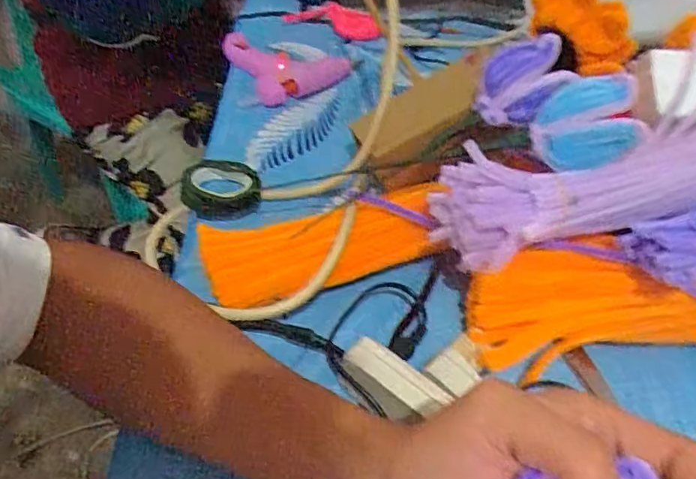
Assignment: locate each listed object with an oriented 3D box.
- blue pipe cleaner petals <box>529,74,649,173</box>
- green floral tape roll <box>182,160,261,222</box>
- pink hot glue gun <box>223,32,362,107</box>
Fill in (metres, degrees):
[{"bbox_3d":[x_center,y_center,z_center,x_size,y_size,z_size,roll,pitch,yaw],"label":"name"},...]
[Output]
[{"bbox_3d":[0.157,-0.077,0.363,0.062,0.051,0.038,3,48,-2],"label":"blue pipe cleaner petals"},{"bbox_3d":[-0.103,-0.039,0.446,0.058,0.024,0.051,21,50,13],"label":"green floral tape roll"},{"bbox_3d":[-0.058,-0.187,0.586,0.111,0.026,0.111,-21,53,-22],"label":"pink hot glue gun"}]

